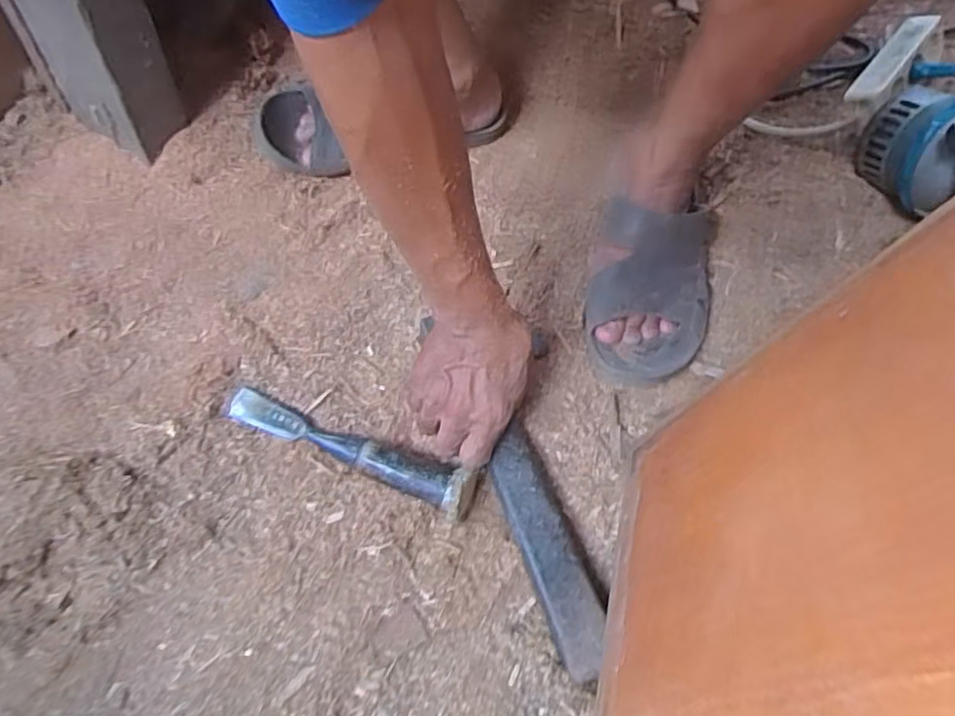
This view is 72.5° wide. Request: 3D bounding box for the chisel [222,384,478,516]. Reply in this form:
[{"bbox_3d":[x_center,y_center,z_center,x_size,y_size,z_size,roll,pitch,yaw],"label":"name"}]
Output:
[{"bbox_3d":[-0.115,0.074,0.559,0.236,0.033,0.037,21,65,8],"label":"chisel"}]

